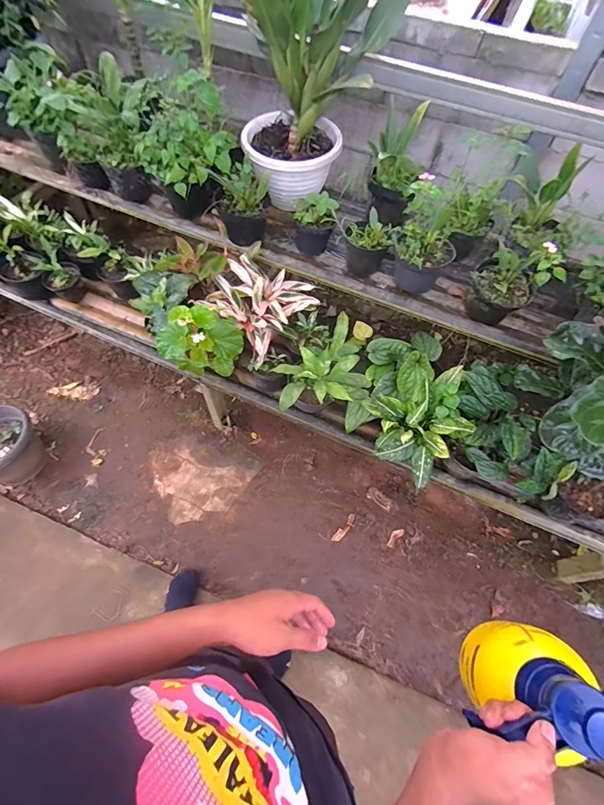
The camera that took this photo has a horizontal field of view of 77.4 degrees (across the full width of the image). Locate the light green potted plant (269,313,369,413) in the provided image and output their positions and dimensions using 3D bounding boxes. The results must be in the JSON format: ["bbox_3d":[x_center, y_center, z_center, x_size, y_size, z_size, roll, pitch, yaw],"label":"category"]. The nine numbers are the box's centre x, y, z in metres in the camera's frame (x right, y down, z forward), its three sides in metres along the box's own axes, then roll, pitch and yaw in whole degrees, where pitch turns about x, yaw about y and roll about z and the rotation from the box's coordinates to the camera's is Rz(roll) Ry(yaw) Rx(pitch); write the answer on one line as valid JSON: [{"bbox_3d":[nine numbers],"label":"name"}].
[{"bbox_3d":[0.064,-0.064,1.175,0.341,0.275,0.210,-28,65,-18],"label":"light green potted plant"}]

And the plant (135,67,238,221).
[{"bbox_3d":[-0.353,-0.772,1.158,0.296,0.363,0.262,-10,60,-9],"label":"plant"}]

